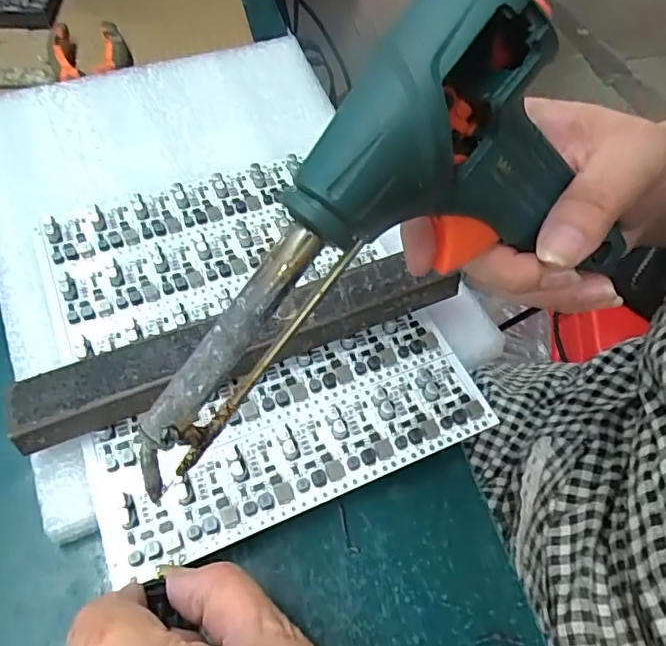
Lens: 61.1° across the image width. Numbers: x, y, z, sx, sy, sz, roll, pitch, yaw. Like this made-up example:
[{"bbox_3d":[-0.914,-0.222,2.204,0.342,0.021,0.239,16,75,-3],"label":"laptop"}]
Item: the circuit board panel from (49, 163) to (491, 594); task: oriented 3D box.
[{"bbox_3d":[-0.044,-0.004,0.281,0.170,0.007,0.197,-19,61,-16],"label":"circuit board panel"}]

